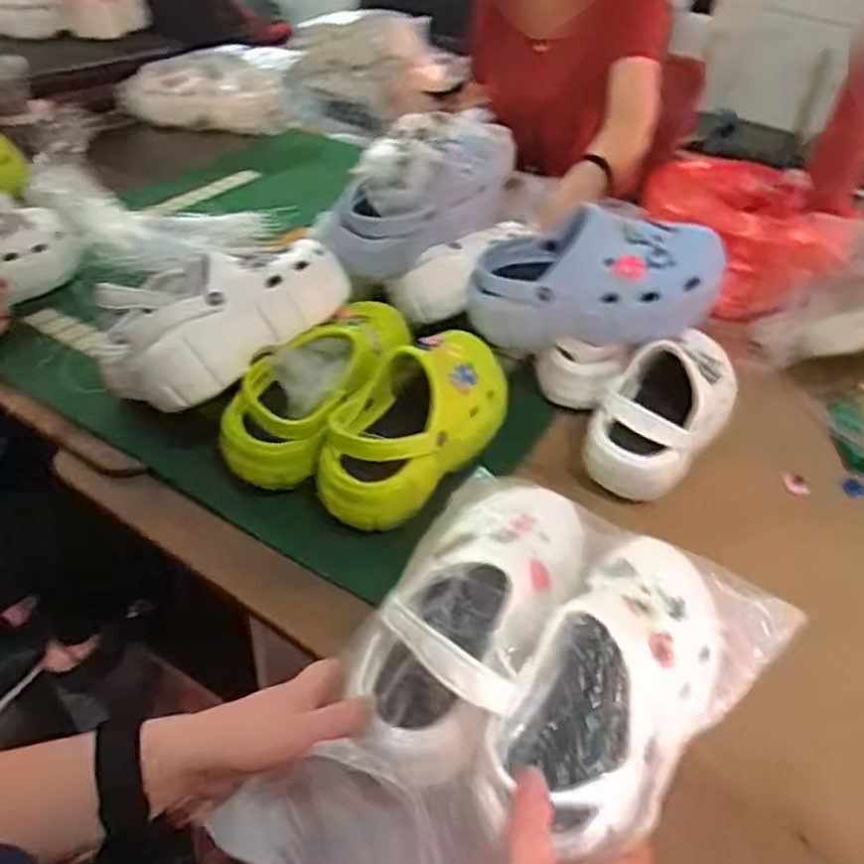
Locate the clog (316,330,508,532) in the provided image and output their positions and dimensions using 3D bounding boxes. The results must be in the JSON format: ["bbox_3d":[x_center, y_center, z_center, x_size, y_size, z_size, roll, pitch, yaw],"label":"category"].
[{"bbox_3d":[-0.010,-0.013,0.684,0.117,0.093,0.245,21,44,17],"label":"clog"}]

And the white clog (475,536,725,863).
[{"bbox_3d":[0.124,0.160,0.443,0.103,0.064,0.231,30,47,25],"label":"white clog"}]

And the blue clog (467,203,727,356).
[{"bbox_3d":[0.169,-0.159,0.740,0.249,0.136,0.102,4,41,-1],"label":"blue clog"}]

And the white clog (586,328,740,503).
[{"bbox_3d":[0.247,-0.026,0.724,0.106,0.100,0.226,29,47,24],"label":"white clog"}]

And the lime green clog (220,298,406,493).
[{"bbox_3d":[-0.101,-0.050,0.707,0.099,0.094,0.254,27,46,23],"label":"lime green clog"}]

